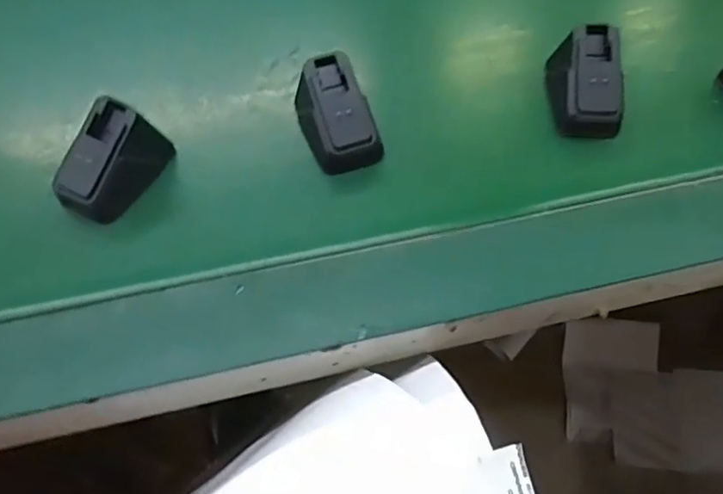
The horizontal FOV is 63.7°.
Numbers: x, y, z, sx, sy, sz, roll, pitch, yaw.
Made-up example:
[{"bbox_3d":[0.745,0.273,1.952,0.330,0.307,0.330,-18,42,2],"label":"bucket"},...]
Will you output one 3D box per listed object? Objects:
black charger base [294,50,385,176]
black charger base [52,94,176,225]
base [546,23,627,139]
[{"bbox_3d":[-0.016,-0.081,0.360,0.041,0.039,0.061,-22,63,-11],"label":"black charger base"},{"bbox_3d":[-0.149,-0.051,0.344,0.041,0.041,0.067,20,63,12],"label":"black charger base"},{"bbox_3d":[0.144,-0.105,0.376,0.043,0.040,0.065,-3,61,-1],"label":"base"}]

